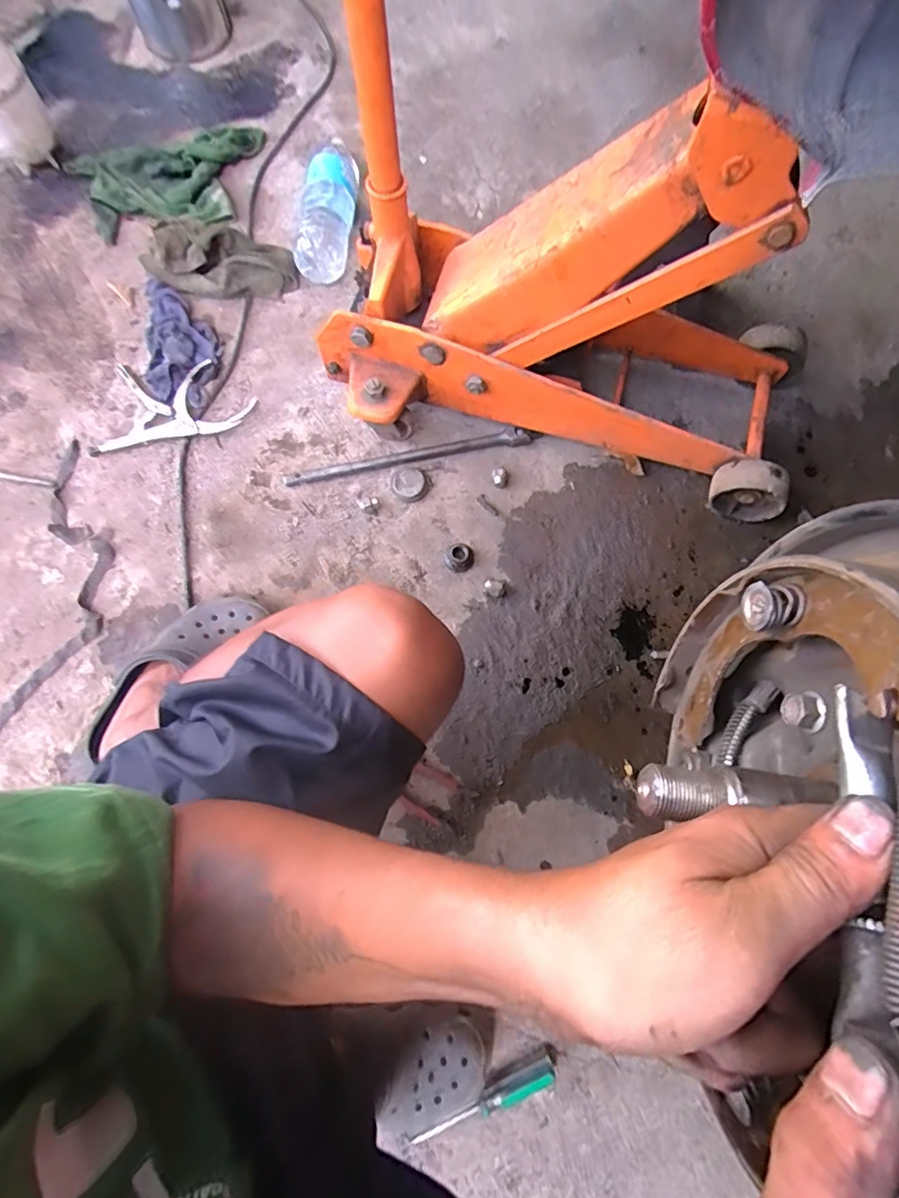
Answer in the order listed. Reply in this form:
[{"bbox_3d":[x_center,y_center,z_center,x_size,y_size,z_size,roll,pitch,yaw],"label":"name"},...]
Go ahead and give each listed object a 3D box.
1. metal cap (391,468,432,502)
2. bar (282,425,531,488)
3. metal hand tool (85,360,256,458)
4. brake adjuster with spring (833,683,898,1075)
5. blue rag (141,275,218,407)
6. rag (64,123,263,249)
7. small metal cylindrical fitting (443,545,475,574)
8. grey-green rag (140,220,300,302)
[{"bbox_3d":[-0.054,-0.163,0.763,0.054,0.013,0.047,-24,77,-7],"label":"metal cap"},{"bbox_3d":[-0.061,-0.208,0.781,0.356,0.020,0.025,-11,76,-4],"label":"bar"},{"bbox_3d":[-0.410,-0.294,0.790,0.238,0.030,0.128,-13,82,-2],"label":"metal hand tool"},{"bbox_3d":[0.122,0.073,0.152,0.016,0.026,0.094,15,69,3],"label":"brake adjuster with spring"},{"bbox_3d":[-0.407,-0.391,0.814,0.105,0.032,0.226,-8,76,-3],"label":"blue rag"},{"bbox_3d":[-0.447,-0.685,0.875,0.318,0.069,0.215,-20,77,-6],"label":"rag"},{"bbox_3d":[0.015,-0.060,0.737,0.039,0.029,0.039,0,75,-1],"label":"small metal cylindrical fitting"},{"bbox_3d":[-0.360,-0.527,0.840,0.236,0.062,0.110,-3,76,-2],"label":"grey-green rag"}]

